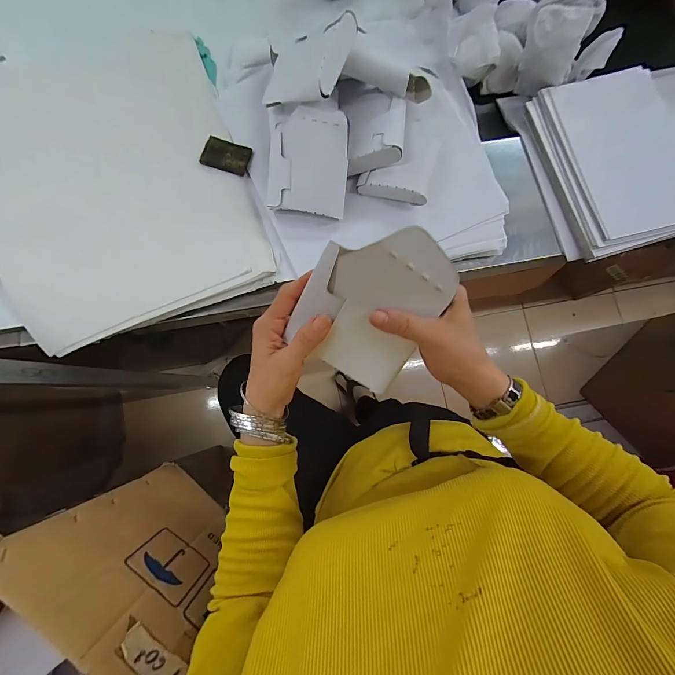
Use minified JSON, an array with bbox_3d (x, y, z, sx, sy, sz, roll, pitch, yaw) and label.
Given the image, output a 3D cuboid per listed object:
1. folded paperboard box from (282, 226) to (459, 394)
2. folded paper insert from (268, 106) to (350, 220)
[{"bbox_3d":[0.027,-0.025,0.280,0.108,0.013,0.141,27,119,-8],"label":"folded paperboard box"},{"bbox_3d":[-0.042,-0.254,0.483,0.112,0.018,0.135,6,107,-2],"label":"folded paper insert"}]

